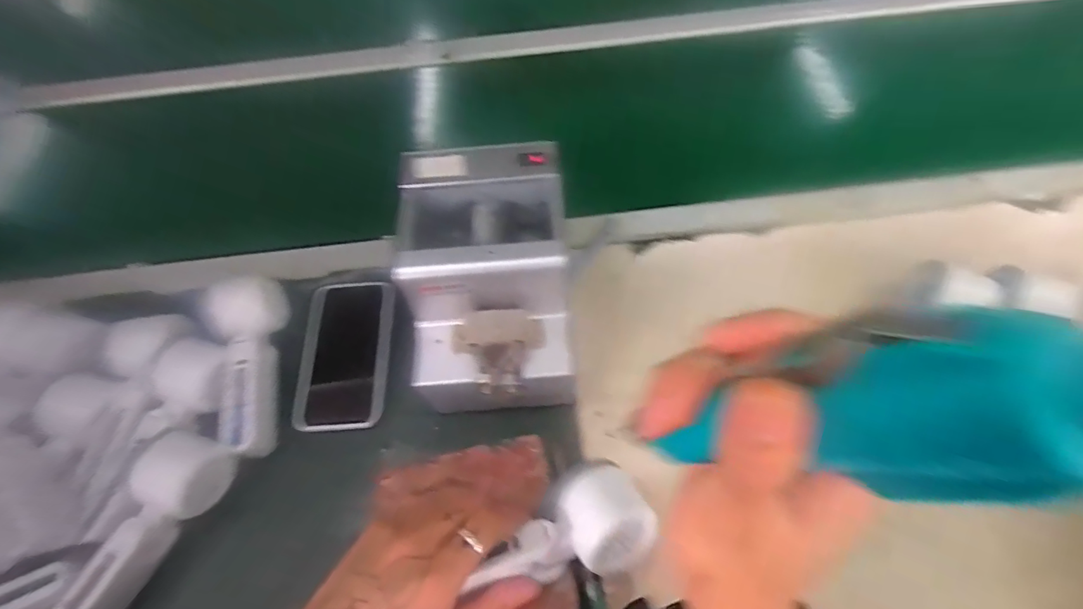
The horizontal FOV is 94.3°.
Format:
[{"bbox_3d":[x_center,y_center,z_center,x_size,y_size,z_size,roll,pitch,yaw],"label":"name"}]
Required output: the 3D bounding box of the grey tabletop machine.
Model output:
[{"bbox_3d":[-0.043,-0.018,0.420,0.128,0.137,0.171,-3,60,1],"label":"grey tabletop machine"}]

